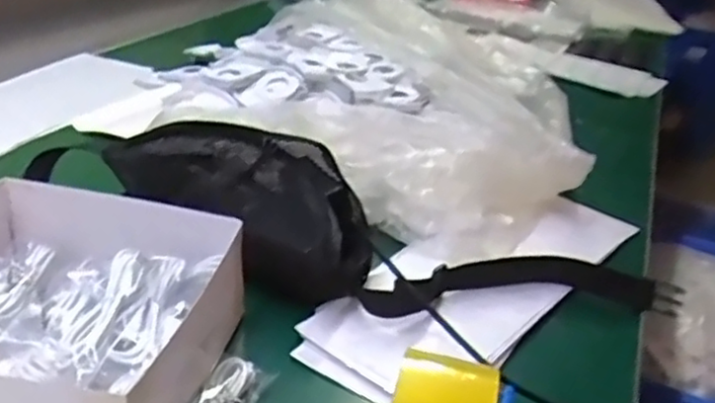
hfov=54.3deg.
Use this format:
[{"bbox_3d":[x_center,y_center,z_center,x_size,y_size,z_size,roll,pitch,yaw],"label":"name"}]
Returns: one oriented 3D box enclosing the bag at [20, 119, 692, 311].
[{"bbox_3d":[-0.025,0.025,0.617,0.591,0.101,0.147,11,28,8],"label":"bag"}]

